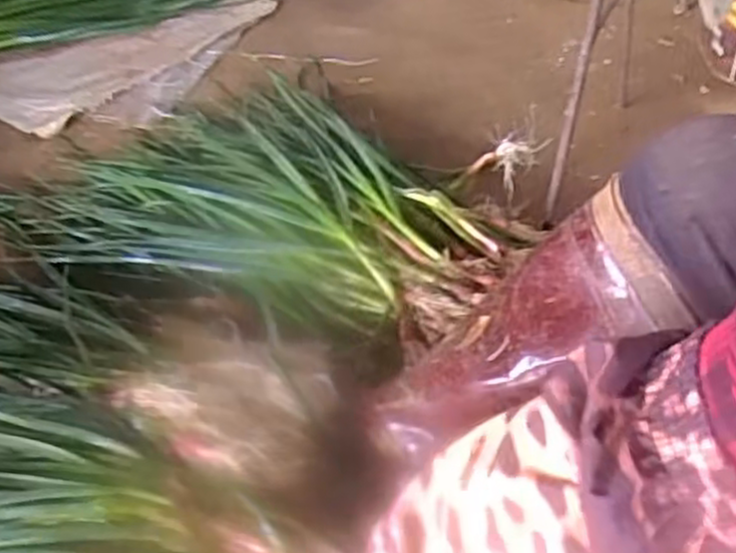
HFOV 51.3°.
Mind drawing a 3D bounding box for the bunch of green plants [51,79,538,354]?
[{"bbox_3d":[-0.107,-0.121,1.022,0.627,0.104,0.441,14,45,18],"label":"bunch of green plants"}]

